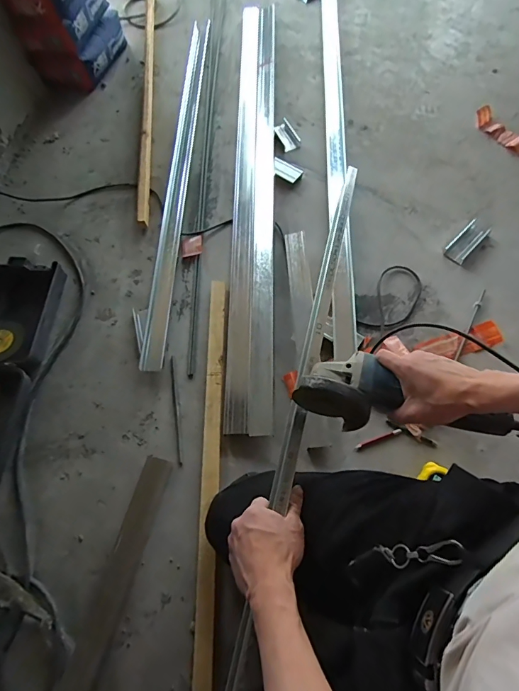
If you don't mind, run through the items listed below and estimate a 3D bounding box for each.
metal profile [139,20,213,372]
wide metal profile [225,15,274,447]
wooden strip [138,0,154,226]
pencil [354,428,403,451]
[{"bbox_3d":[-0.213,-0.478,1.082,0.081,0.028,1.153,2,68,3],"label":"metal profile"},{"bbox_3d":[-0.016,-0.439,1.033,0.108,0.035,1.326,0,68,2],"label":"wide metal profile"},{"bbox_3d":[-0.327,-0.737,1.167,0.032,0.025,0.947,-5,68,0],"label":"wooden strip"},{"bbox_3d":[0.228,0.181,0.777,0.101,0.007,0.010,-19,69,-6],"label":"pencil"}]

